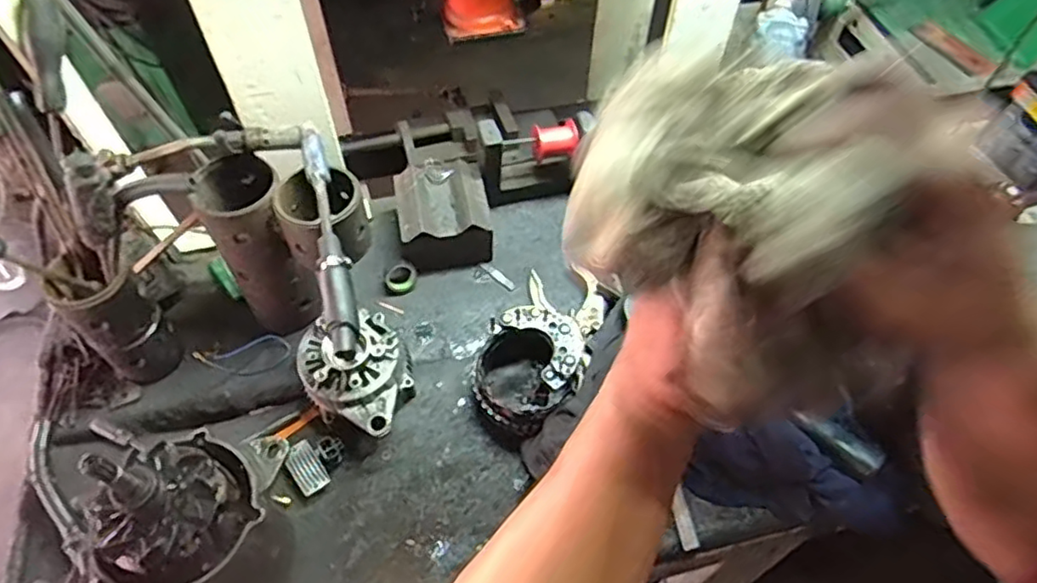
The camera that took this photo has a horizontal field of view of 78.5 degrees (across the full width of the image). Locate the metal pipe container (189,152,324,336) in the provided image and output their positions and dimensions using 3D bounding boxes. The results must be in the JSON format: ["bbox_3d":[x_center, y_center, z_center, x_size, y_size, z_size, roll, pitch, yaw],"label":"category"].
[{"bbox_3d":[-0.301,-0.048,0.751,0.086,0.209,0.094,-30,61,-20],"label":"metal pipe container"}]

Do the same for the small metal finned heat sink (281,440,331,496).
[{"bbox_3d":[-0.240,0.200,0.722,0.035,0.007,0.056,-35,89,-35],"label":"small metal finned heat sink"}]

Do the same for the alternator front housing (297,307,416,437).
[{"bbox_3d":[-0.184,0.086,0.754,0.133,0.065,0.130,1,55,-1],"label":"alternator front housing"}]

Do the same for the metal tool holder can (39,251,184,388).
[{"bbox_3d":[-0.454,0.028,0.719,0.077,0.179,0.077,1,55,-1],"label":"metal tool holder can"}]

